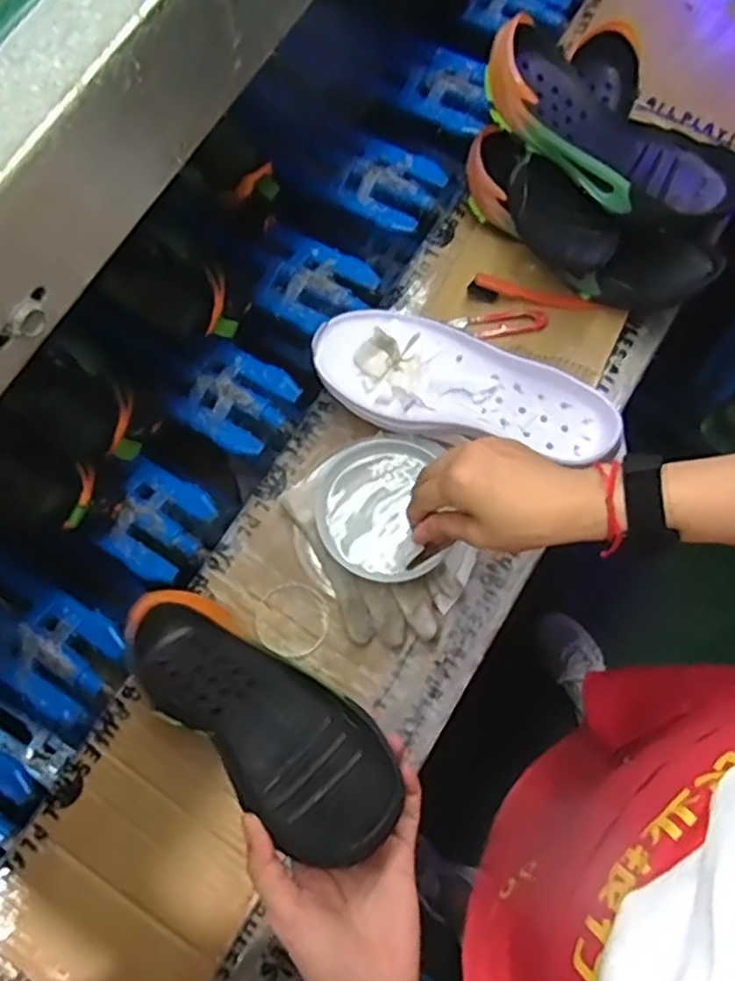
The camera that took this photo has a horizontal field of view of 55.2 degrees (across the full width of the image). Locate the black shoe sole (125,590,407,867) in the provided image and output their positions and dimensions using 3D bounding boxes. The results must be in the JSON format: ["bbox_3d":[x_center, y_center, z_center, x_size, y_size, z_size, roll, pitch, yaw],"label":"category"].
[{"bbox_3d":[-0.074,0.148,0.480,0.246,0.045,0.097,29,44,34],"label":"black shoe sole"}]

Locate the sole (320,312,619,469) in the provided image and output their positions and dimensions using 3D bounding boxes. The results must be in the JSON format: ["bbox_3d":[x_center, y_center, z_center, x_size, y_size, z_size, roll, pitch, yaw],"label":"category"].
[{"bbox_3d":[0.082,-0.082,0.564,0.243,0.033,0.091,19,77,6],"label":"sole"}]

